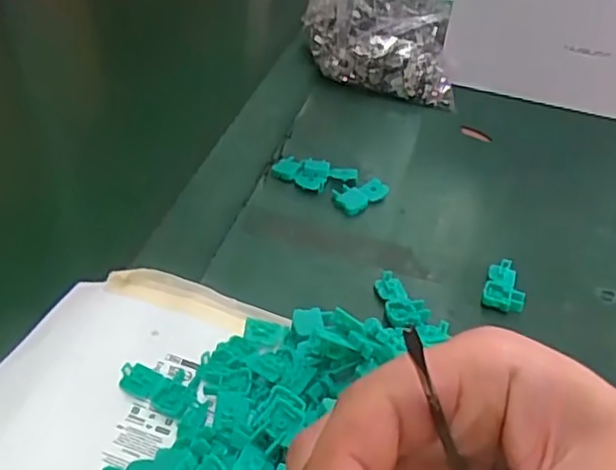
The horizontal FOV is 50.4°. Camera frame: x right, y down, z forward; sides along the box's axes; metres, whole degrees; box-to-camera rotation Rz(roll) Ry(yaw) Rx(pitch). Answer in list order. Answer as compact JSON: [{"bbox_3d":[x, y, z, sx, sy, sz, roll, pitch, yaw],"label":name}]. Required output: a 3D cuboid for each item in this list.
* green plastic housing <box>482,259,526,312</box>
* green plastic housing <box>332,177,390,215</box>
[{"bbox_3d":[0.131,0.033,0.441,0.026,0.008,0.047,11,42,6],"label":"green plastic housing"},{"bbox_3d":[0.042,-0.032,0.503,0.042,0.009,0.026,-19,47,-25],"label":"green plastic housing"}]

